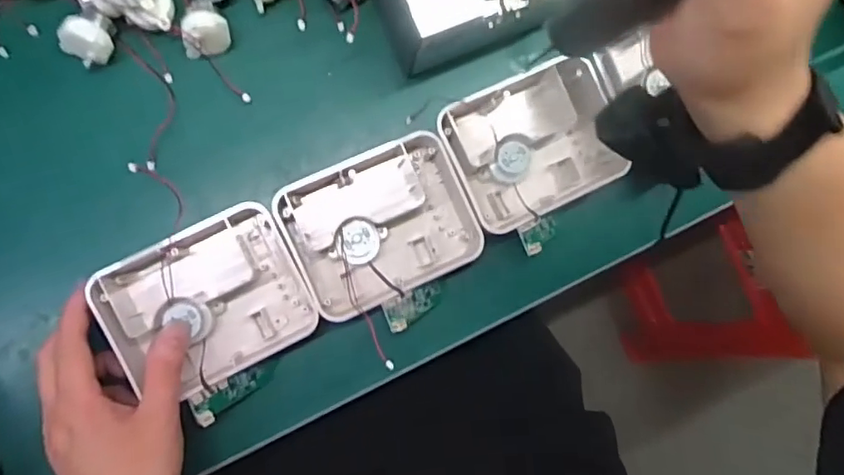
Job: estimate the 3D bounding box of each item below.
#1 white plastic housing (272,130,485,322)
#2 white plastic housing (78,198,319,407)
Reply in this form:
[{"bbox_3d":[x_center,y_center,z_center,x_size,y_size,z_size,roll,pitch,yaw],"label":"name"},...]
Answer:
[{"bbox_3d":[-0.029,-0.008,0.412,0.126,0.038,0.100,-25,87,-9],"label":"white plastic housing"},{"bbox_3d":[-0.146,0.044,0.397,0.123,0.049,0.103,-27,87,-9],"label":"white plastic housing"}]

